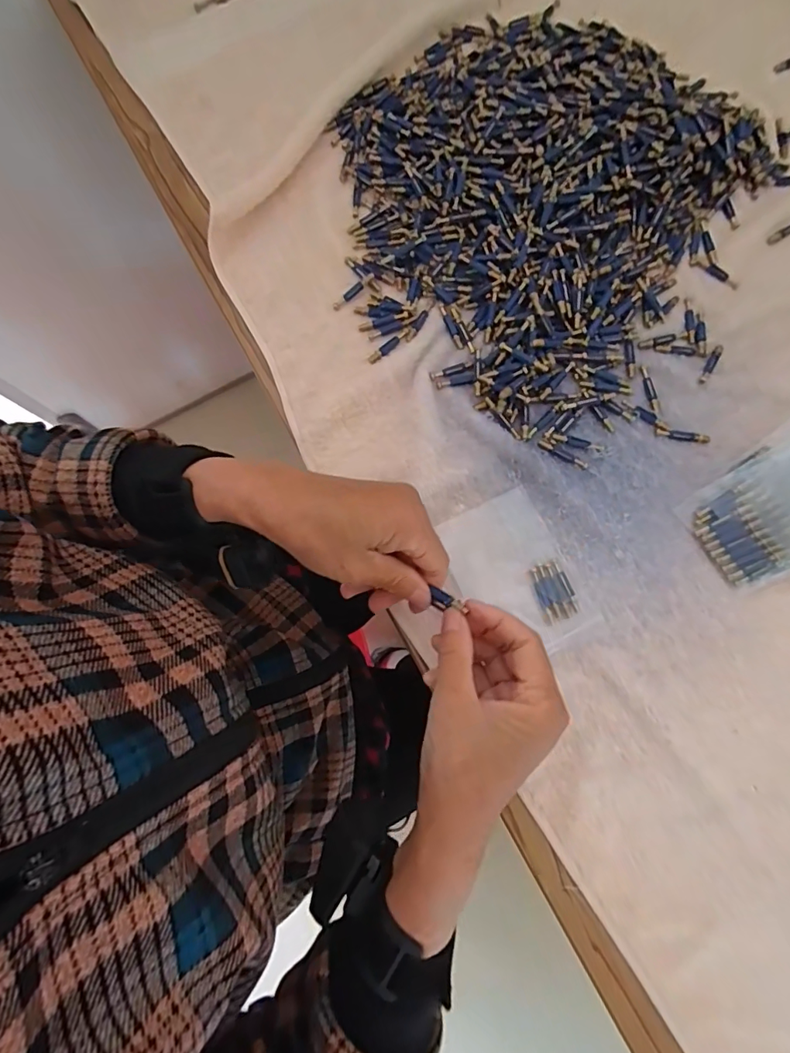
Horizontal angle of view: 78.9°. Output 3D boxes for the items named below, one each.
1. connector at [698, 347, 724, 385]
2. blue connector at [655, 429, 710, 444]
[{"bbox_3d":[0.247,-0.127,0.375,0.007,0.004,0.037,30,80,7],"label":"connector"},{"bbox_3d":[0.219,-0.069,0.364,0.040,0.004,0.009,6,78,2],"label":"blue connector"}]

